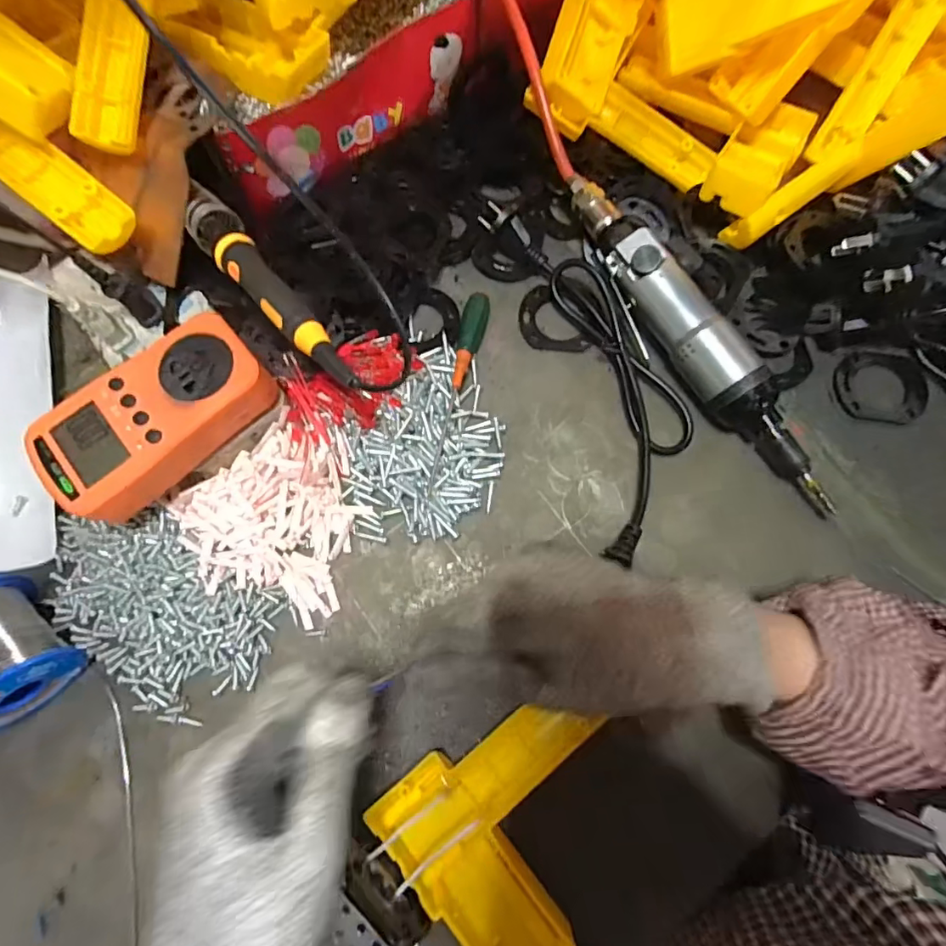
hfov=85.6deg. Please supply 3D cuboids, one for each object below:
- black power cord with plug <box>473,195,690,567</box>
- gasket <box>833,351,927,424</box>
[{"bbox_3d":[0.087,-0.074,0.335,0.085,0.026,0.249,-16,80,-3],"label":"black power cord with plug"},{"bbox_3d":[0.278,-0.059,0.349,0.059,0.005,0.050,8,80,1],"label":"gasket"}]

